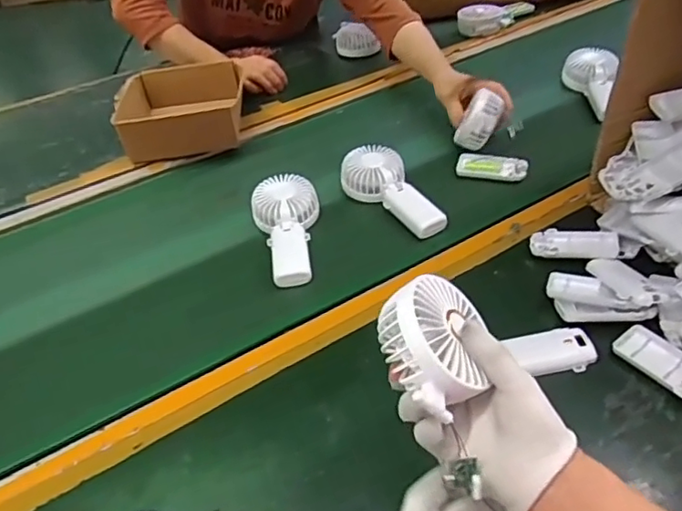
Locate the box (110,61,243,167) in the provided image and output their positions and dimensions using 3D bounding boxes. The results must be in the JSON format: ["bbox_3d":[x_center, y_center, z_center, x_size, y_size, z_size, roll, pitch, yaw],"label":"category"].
[{"bbox_3d":[-0.268,-0.251,0.976,0.178,0.075,0.220,-9,41,-3],"label":"box"}]

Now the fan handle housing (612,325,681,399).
[{"bbox_3d":[0.319,0.108,0.566,0.048,0.017,0.097,-27,45,-22],"label":"fan handle housing"}]

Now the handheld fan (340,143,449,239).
[{"bbox_3d":[0.064,-0.086,0.779,0.080,0.049,0.163,-21,44,-16],"label":"handheld fan"}]

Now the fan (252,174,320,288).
[{"bbox_3d":[-0.065,-0.035,0.743,0.084,0.044,0.177,-11,42,-5],"label":"fan"}]

